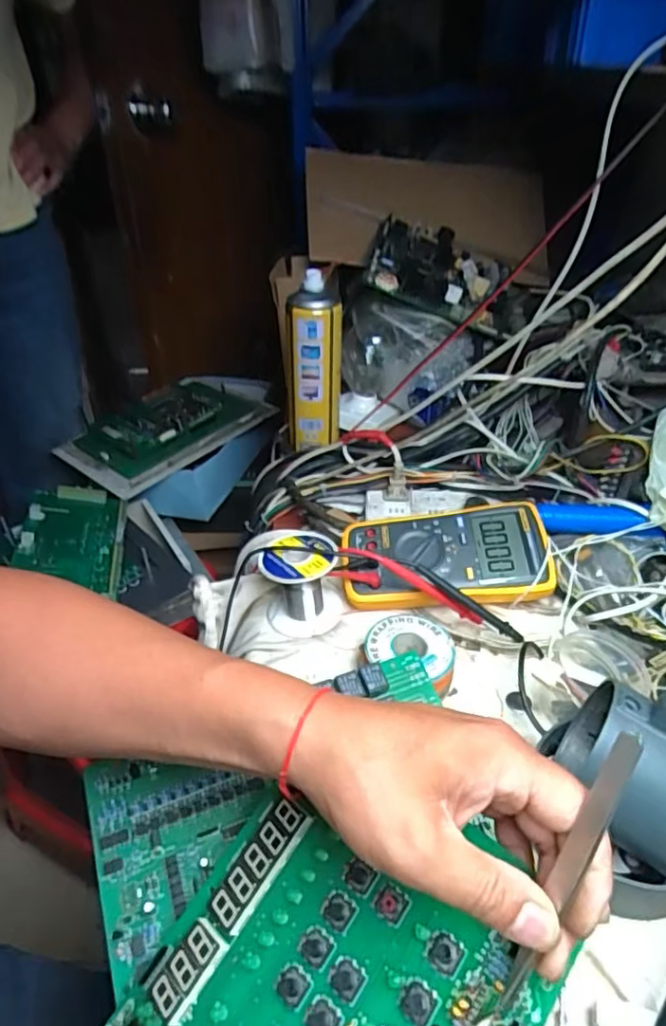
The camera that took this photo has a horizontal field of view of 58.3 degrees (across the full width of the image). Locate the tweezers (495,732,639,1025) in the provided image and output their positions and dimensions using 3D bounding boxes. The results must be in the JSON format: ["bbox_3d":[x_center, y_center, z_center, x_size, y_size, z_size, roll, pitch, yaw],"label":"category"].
[{"bbox_3d":[0.092,0.145,0.236,0.010,0.131,0.007,25,10,30],"label":"tweezers"}]

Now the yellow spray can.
[{"bbox_3d":[-0.023,-0.175,0.714,0.066,0.189,0.055,-1,37,0],"label":"yellow spray can"}]

